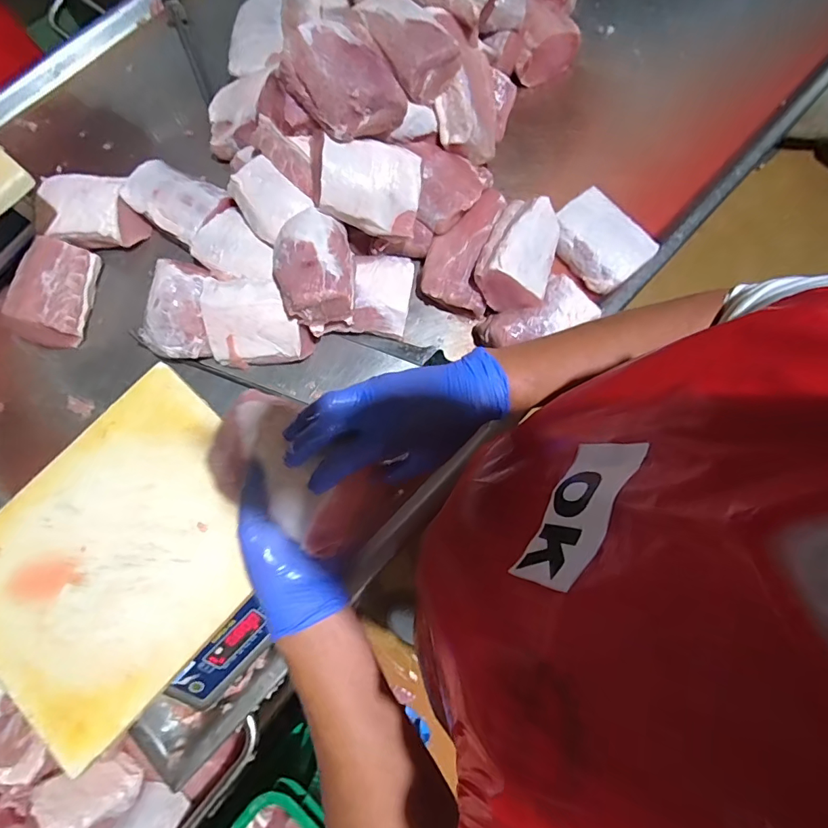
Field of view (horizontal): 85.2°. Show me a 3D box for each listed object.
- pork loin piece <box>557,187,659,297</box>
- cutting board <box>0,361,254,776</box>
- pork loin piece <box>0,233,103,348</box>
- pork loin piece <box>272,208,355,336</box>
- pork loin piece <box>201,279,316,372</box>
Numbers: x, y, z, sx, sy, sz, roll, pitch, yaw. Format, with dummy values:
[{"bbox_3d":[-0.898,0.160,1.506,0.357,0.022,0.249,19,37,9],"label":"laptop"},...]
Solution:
[{"bbox_3d":[0.314,-0.290,0.754,0.118,0.053,0.155,-37,78,-8],"label":"pork loin piece"},{"bbox_3d":[-0.350,0.162,0.543,0.302,0.016,0.362,42,80,10],"label":"cutting board"},{"bbox_3d":[-0.598,-0.199,0.750,0.119,0.065,0.168,7,76,3],"label":"pork loin piece"},{"bbox_3d":[-0.153,-0.222,0.688,0.117,0.080,0.167,-8,76,-1],"label":"pork loin piece"},{"bbox_3d":[-0.243,-0.146,0.711,0.153,0.078,0.119,0,76,1],"label":"pork loin piece"}]

